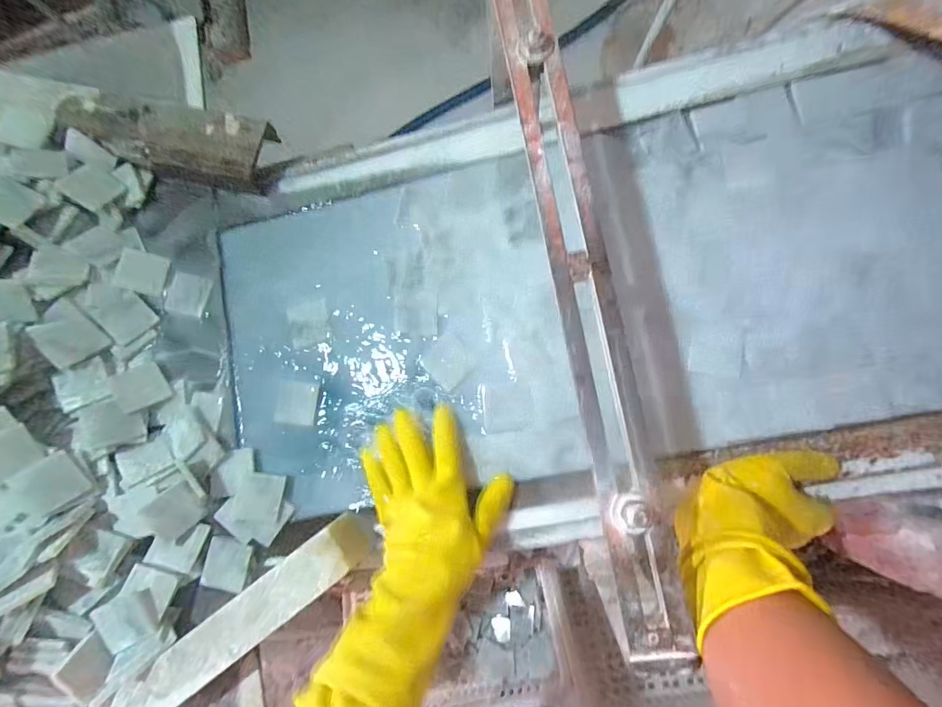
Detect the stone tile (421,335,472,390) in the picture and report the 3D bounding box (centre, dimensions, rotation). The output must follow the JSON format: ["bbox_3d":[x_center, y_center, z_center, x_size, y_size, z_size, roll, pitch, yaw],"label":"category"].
[{"bbox_3d":[-0.026,0.010,0.493,0.047,0.004,0.050,-42,81,3],"label":"stone tile"}]

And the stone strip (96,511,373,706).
[{"bbox_3d":[-0.277,0.309,0.433,0.396,0.045,0.051,-37,81,-10],"label":"stone strip"}]

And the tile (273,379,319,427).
[{"bbox_3d":[-0.213,0.060,0.526,0.058,0.006,0.052,5,86,9],"label":"tile"}]

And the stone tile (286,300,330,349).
[{"bbox_3d":[-0.200,-0.035,0.533,0.050,0.006,0.053,-12,83,7],"label":"stone tile"}]

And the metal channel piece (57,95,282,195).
[{"bbox_3d":[-0.365,-0.259,0.518,0.239,0.042,0.085,11,87,-5],"label":"metal channel piece"}]

